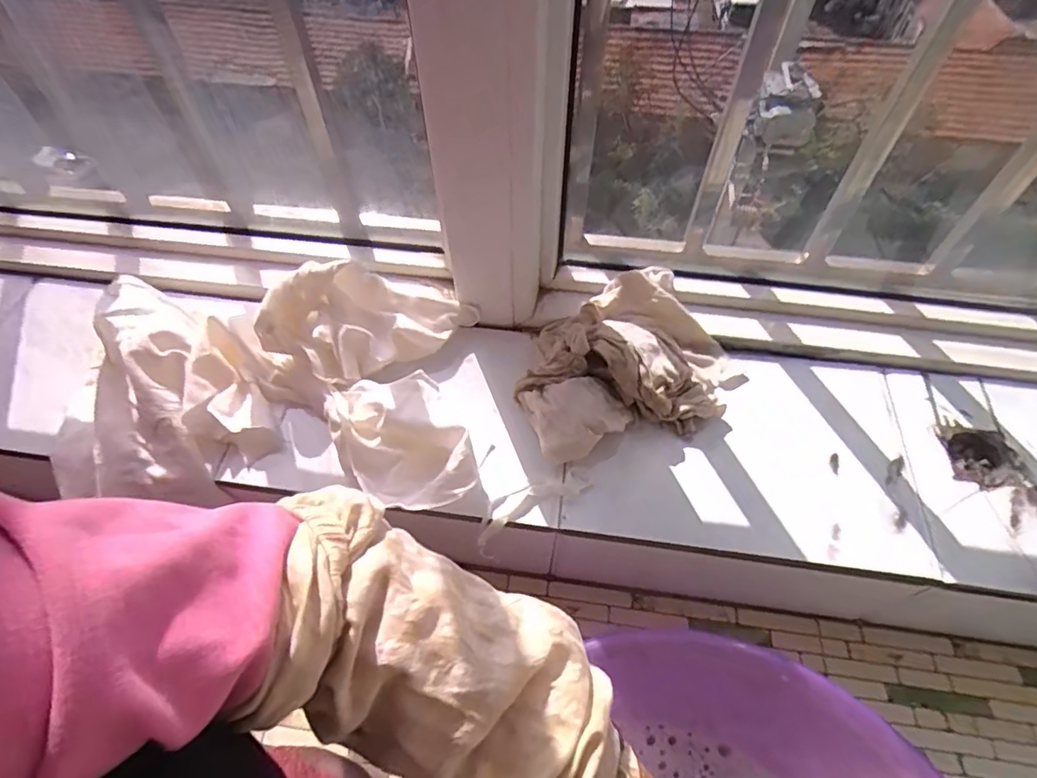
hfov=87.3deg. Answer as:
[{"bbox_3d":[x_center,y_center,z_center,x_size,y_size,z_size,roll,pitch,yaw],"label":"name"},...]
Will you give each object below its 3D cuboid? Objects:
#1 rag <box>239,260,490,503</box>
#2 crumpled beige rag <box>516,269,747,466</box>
[{"bbox_3d":[-0.146,-0.064,0.501,0.199,0.068,0.097,-36,63,-23],"label":"rag"},{"bbox_3d":[0.097,-0.031,0.506,0.201,0.048,0.158,-17,57,-12],"label":"crumpled beige rag"}]

